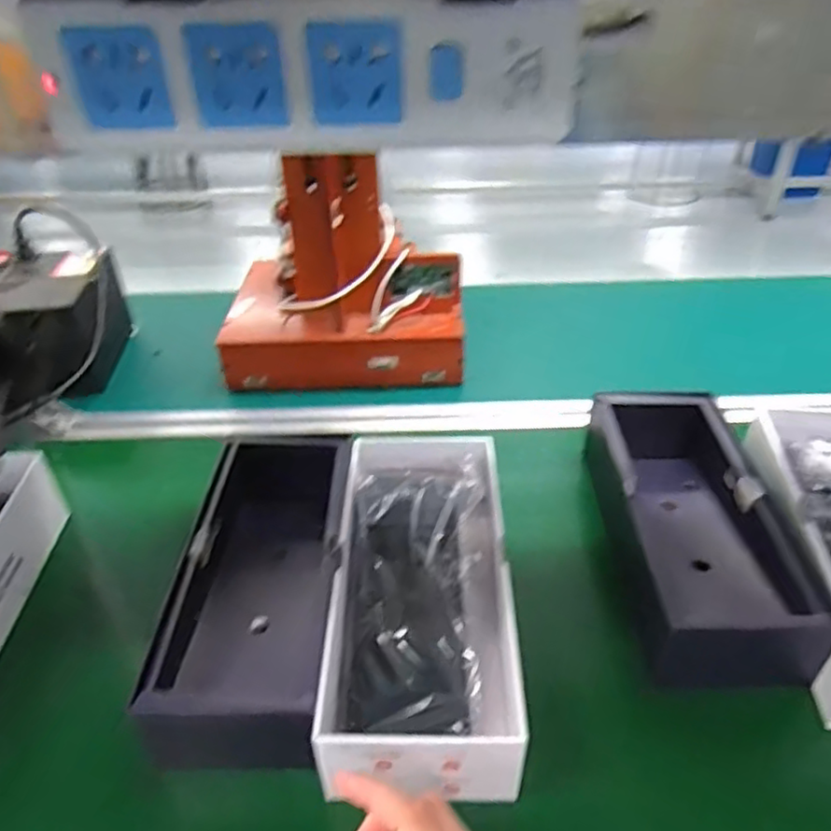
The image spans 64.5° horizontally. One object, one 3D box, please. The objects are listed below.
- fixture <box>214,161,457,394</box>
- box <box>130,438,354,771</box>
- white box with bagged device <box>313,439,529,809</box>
[{"bbox_3d":[-0.085,-0.155,0.734,0.267,0.217,0.150,-3,41,3],"label":"fixture"},{"bbox_3d":[-0.107,0.112,0.510,0.111,0.087,0.269,-3,41,3],"label":"box"},{"bbox_3d":[0.006,0.120,0.479,0.122,0.069,0.271,-2,43,3],"label":"white box with bagged device"}]

